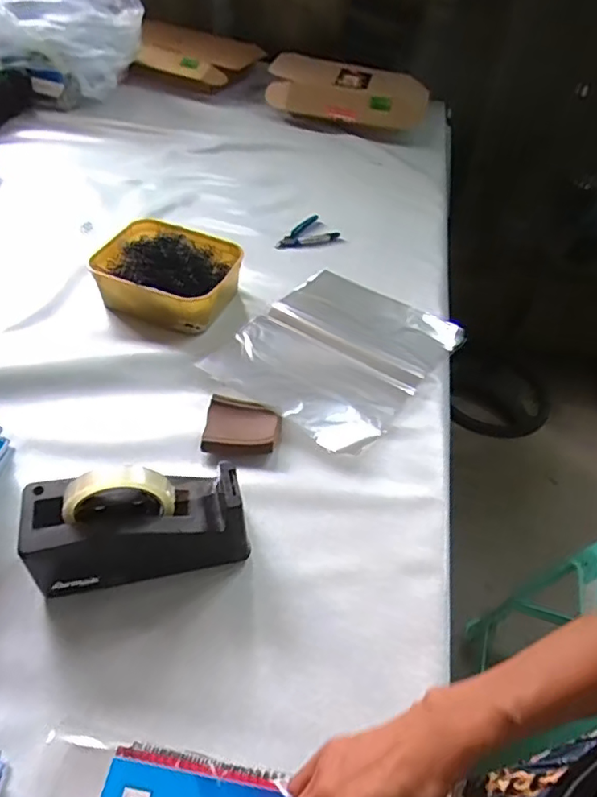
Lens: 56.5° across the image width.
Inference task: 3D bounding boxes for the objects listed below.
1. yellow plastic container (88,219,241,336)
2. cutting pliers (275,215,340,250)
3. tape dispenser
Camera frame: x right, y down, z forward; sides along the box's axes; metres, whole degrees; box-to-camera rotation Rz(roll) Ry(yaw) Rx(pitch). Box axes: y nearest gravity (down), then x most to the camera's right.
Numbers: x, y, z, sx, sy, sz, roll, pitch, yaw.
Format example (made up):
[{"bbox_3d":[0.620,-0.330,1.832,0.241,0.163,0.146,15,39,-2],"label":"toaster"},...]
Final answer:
[{"bbox_3d":[-0.197,-0.188,0.832,0.202,0.079,0.161,18,48,11],"label":"yellow plastic container"},{"bbox_3d":[0.009,-0.293,0.995,0.115,0.011,0.082,-32,57,-30],"label":"cutting pliers"},{"bbox_3d":[-0.151,0.118,0.528,0.191,0.122,0.073,-5,48,-11],"label":"tape dispenser"}]

